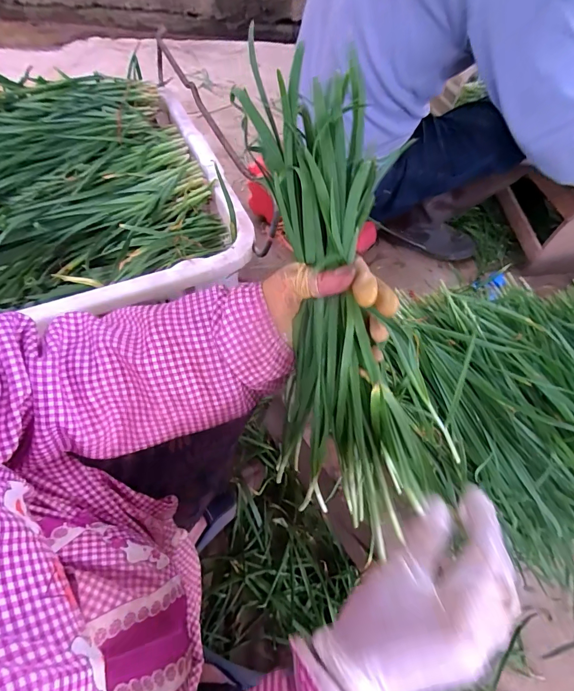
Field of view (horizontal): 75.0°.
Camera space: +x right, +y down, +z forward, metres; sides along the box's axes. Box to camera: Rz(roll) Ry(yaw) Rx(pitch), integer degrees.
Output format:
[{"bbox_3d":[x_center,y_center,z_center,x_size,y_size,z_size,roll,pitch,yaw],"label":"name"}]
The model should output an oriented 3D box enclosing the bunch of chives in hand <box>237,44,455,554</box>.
[{"bbox_3d":[0.040,-0.013,0.326,0.100,0.099,0.387,-13,104,-11],"label":"bunch of chives in hand"}]

